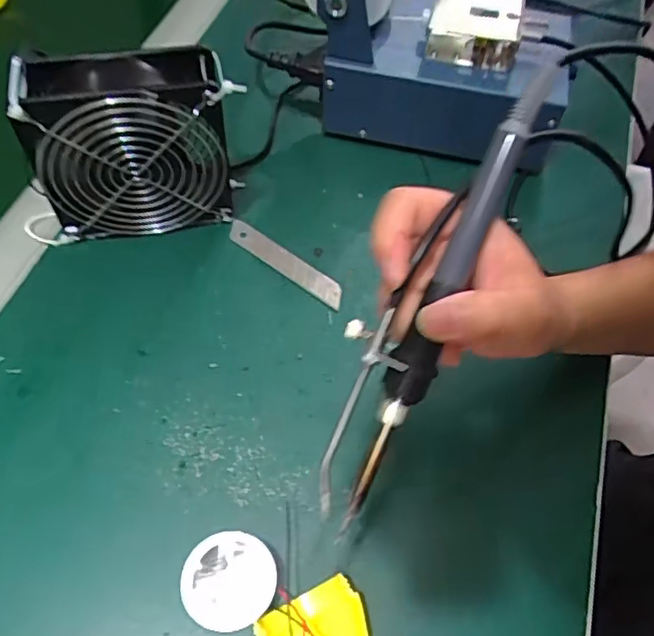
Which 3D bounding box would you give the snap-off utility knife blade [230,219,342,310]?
[{"bbox_3d":[-0.031,-0.041,0.438,0.103,0.006,0.019,32,68,17],"label":"snap-off utility knife blade"}]

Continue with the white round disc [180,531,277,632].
[{"bbox_3d":[-0.049,0.137,0.309,0.045,0.027,0.044,1,58,-2],"label":"white round disc"}]

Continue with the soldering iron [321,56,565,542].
[{"bbox_3d":[0.044,-0.009,0.256,0.027,0.022,0.205,26,94,15],"label":"soldering iron"}]

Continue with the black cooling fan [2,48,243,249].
[{"bbox_3d":[-0.135,-0.110,0.405,0.145,0.128,0.048,-12,59,-9],"label":"black cooling fan"}]

